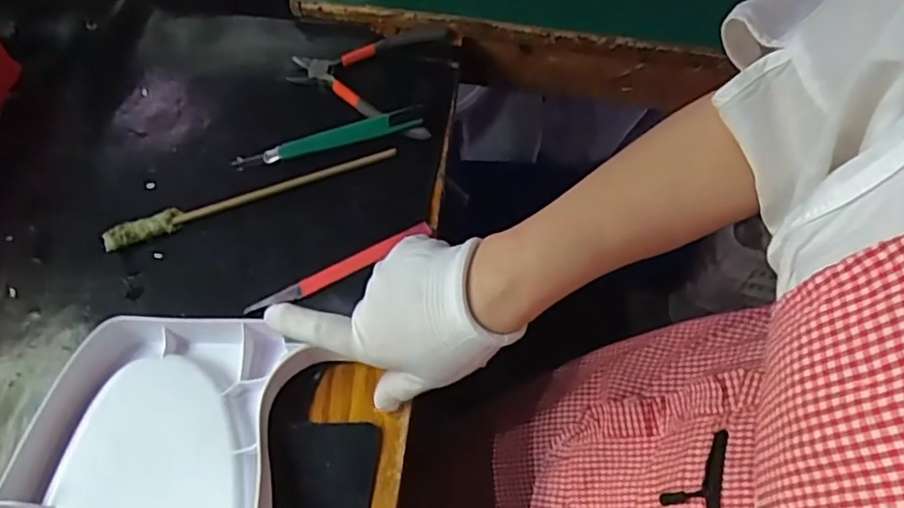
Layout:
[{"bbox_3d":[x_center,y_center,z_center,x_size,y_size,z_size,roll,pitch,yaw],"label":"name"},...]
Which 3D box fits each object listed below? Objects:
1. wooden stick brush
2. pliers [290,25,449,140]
[{"bbox_3d":[-0.160,-0.052,0.507,0.235,0.018,0.016,-22,60,-13],"label":"wooden stick brush"},{"bbox_3d":[-0.082,-0.164,0.574,0.142,0.012,0.135,6,58,4],"label":"pliers"}]

